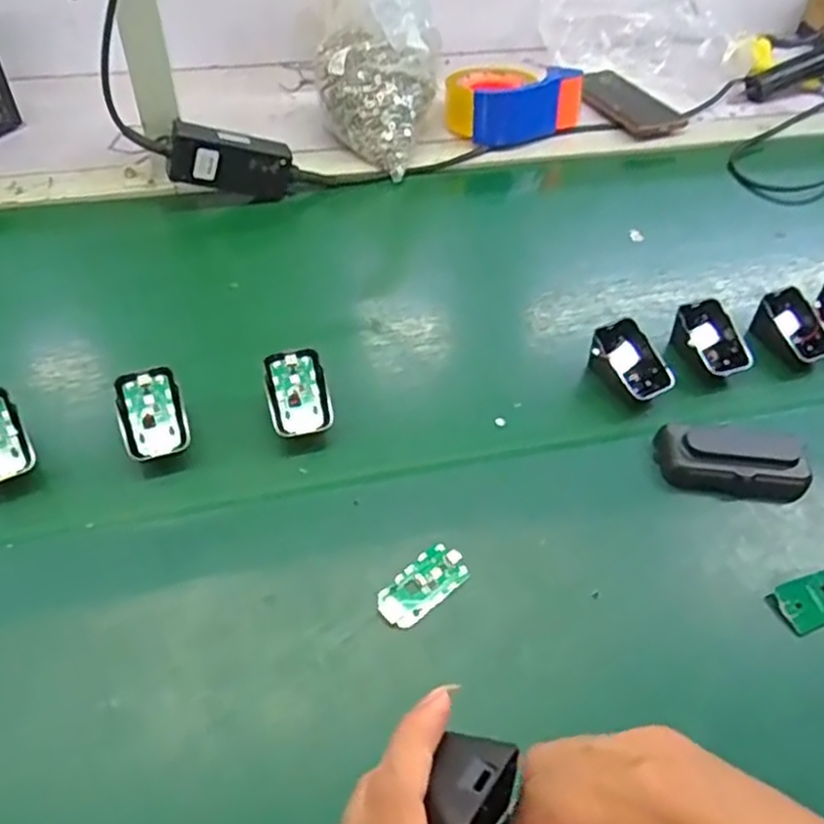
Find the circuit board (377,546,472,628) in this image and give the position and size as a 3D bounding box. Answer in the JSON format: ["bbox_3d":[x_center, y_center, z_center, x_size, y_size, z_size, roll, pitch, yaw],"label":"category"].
[{"bbox_3d":[0.007,0.110,0.464,0.030,0.004,0.064,38,57,25],"label":"circuit board"}]

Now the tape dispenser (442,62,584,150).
[{"bbox_3d":[0.115,-0.354,0.836,0.151,0.063,0.102,14,50,8],"label":"tape dispenser"}]

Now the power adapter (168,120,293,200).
[{"bbox_3d":[-0.176,-0.246,0.716,0.118,0.054,0.030,5,46,-28],"label":"power adapter"}]

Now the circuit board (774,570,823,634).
[{"bbox_3d":[0.276,0.121,0.481,0.069,0.010,0.031,-14,52,-16],"label":"circuit board"}]

